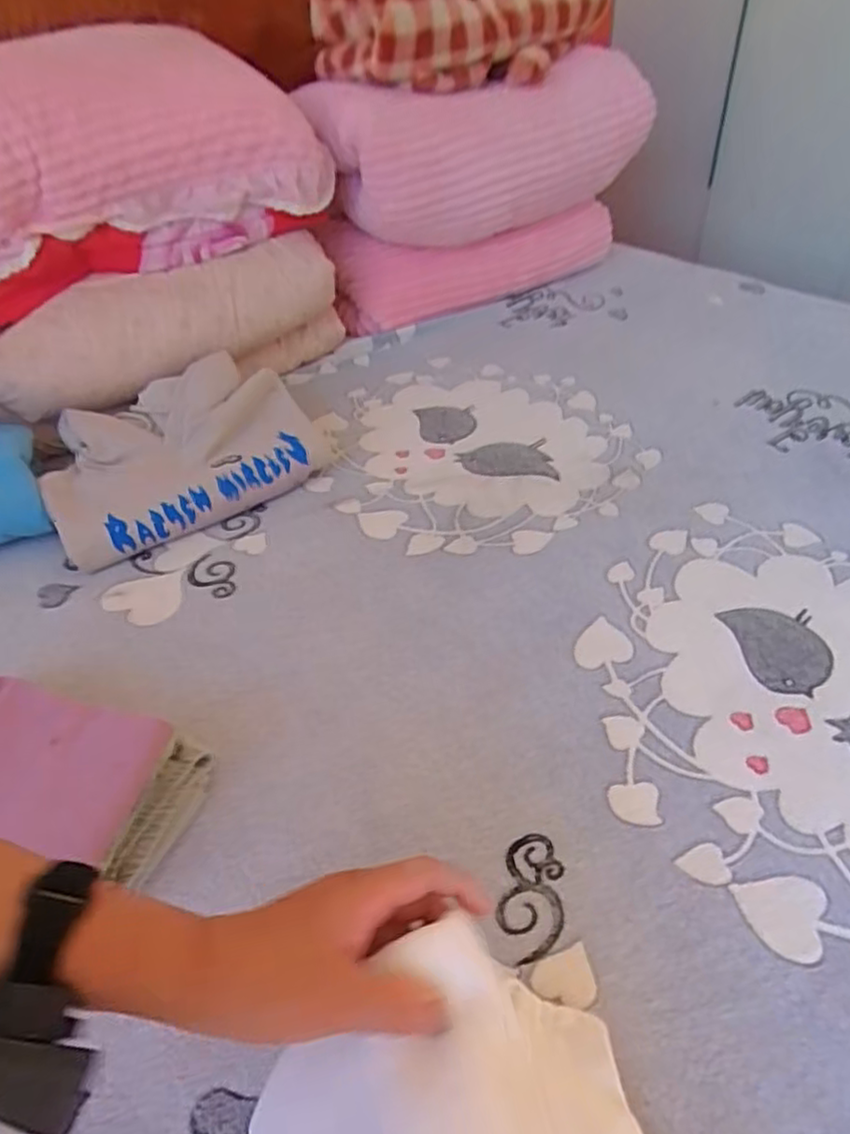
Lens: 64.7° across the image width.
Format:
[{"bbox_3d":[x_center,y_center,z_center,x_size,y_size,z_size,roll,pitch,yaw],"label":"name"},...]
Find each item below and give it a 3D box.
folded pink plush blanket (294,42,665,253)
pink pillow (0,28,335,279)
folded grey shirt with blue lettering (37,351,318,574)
[{"bbox_3d":[0.116,-0.789,1.265,0.639,0.229,0.245,-19,44,-14],"label":"folded pink plush blanket"},{"bbox_3d":[-0.490,-0.593,0.964,0.704,0.239,0.202,-27,47,-21],"label":"pink pillow"},{"bbox_3d":[-0.335,-0.155,0.930,0.358,0.114,0.236,-23,46,-18],"label":"folded grey shirt with blue lettering"}]

